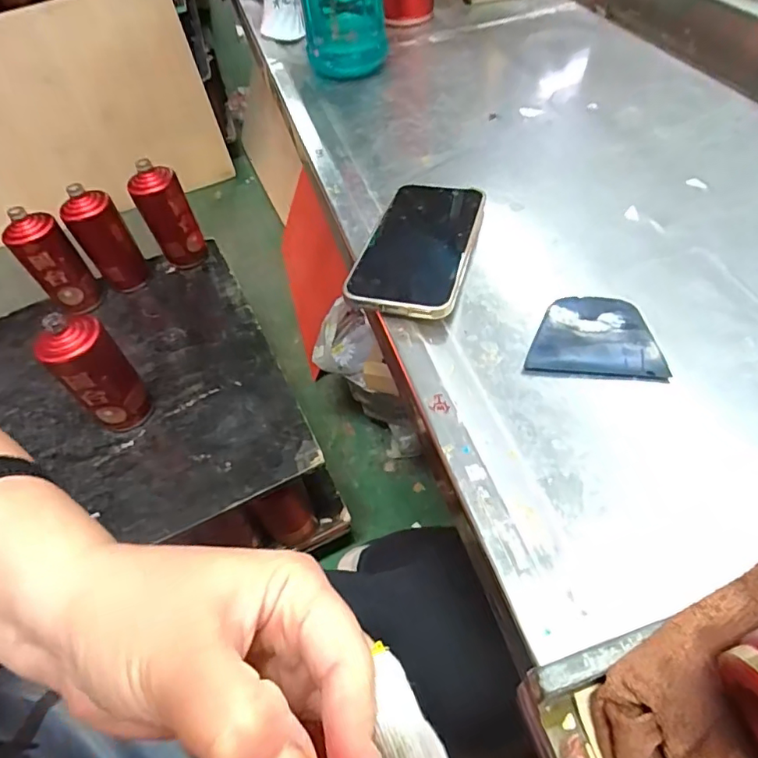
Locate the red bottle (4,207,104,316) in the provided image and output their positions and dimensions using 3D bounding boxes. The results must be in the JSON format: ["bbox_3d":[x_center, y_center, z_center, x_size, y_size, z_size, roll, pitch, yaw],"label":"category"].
[{"bbox_3d":[-0.535,-0.184,0.875,0.081,0.171,0.066,-27,53,-11],"label":"red bottle"}]

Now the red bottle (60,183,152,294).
[{"bbox_3d":[-0.469,-0.241,0.909,0.082,0.183,0.084,-30,54,-14],"label":"red bottle"}]

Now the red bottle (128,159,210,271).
[{"bbox_3d":[-0.361,-0.274,0.923,0.078,0.177,0.068,-28,53,-12],"label":"red bottle"}]

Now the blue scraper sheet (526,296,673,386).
[{"bbox_3d":[0.133,-0.026,0.329,0.077,0.011,0.059,4,51,9],"label":"blue scraper sheet"}]

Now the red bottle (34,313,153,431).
[{"bbox_3d":[-0.373,-0.003,0.711,0.066,0.183,0.073,-1,52,9],"label":"red bottle"}]

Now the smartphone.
[{"bbox_3d":[0.031,-0.103,0.396,0.076,0.011,0.156,9,49,16],"label":"smartphone"}]

